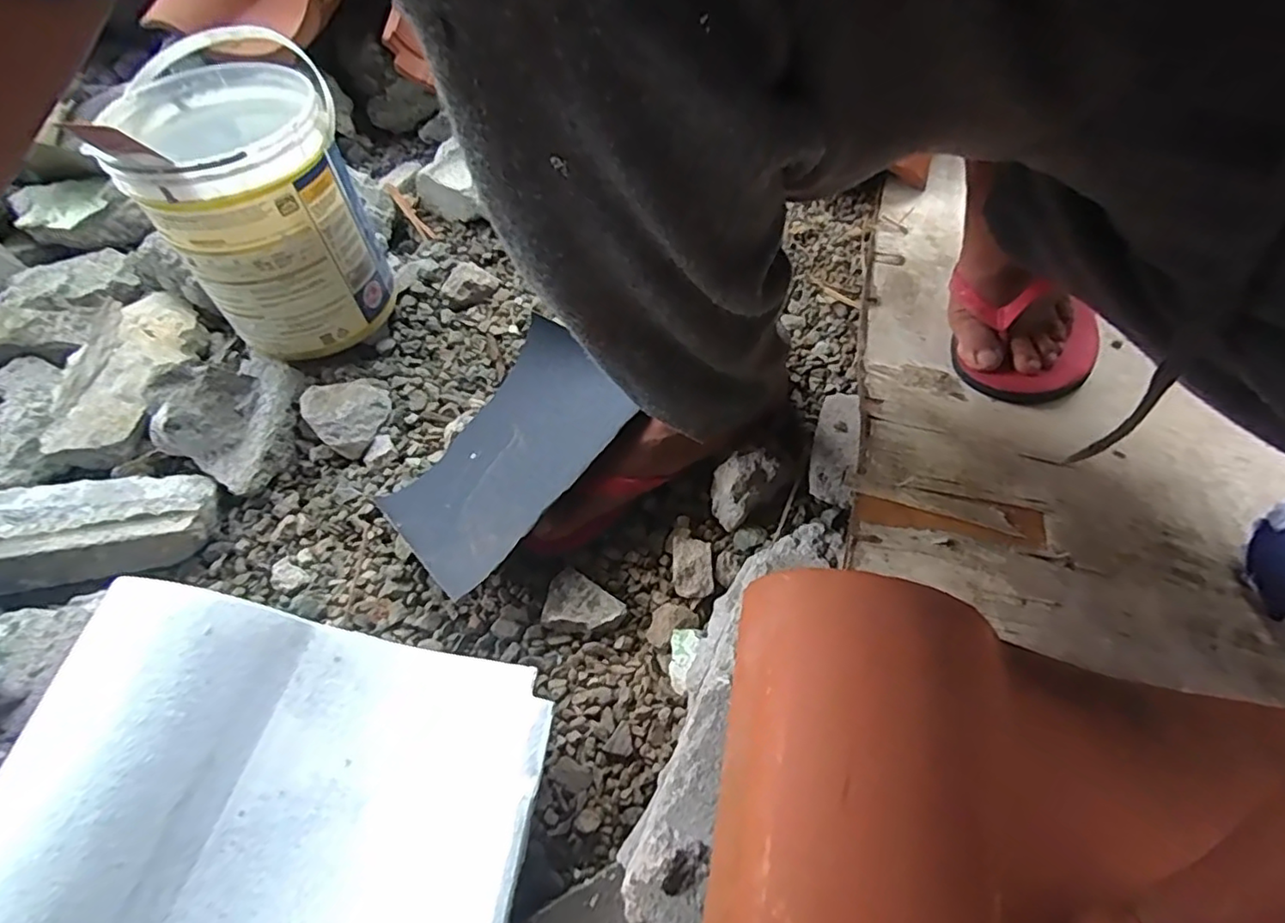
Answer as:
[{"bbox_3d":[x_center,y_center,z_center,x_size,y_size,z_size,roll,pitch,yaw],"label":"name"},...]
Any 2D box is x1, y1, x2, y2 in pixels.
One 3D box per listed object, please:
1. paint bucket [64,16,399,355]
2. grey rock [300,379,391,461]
[{"bbox_3d":[-0.353,-0.231,0.590,0.168,0.244,0.172,-30,58,-16],"label":"paint bucket"},{"bbox_3d":[-0.280,-0.050,0.587,0.070,0.033,0.081,-36,60,-20],"label":"grey rock"}]

